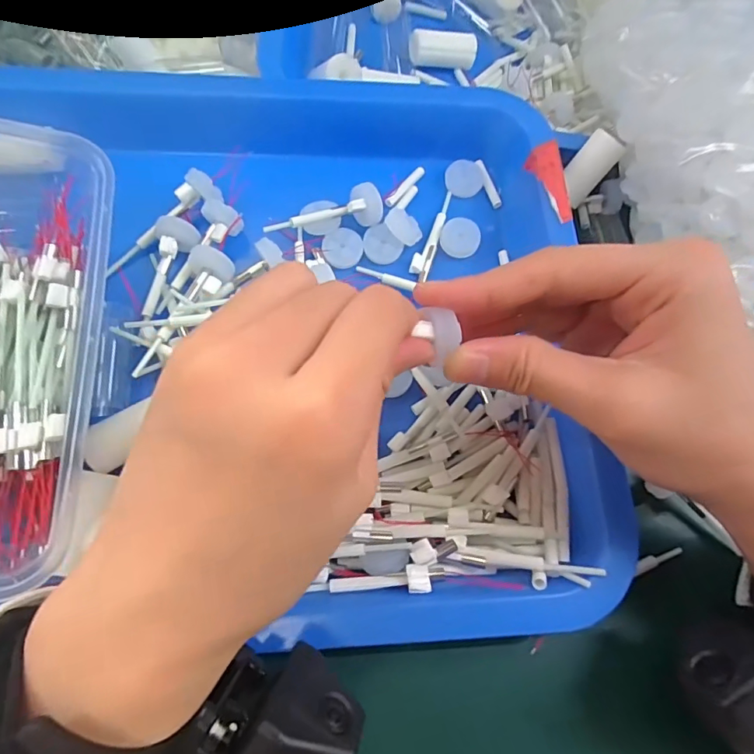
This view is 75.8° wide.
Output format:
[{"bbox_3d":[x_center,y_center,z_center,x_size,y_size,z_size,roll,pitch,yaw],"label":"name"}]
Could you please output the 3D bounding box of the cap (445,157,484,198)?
[{"bbox_3d":[0.049,-0.111,0.271,0.022,0.004,0.021,-21,87,-5],"label":"cap"}]

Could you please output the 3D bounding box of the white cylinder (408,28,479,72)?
[{"bbox_3d":[0.043,-0.211,0.311,0.044,0.014,0.020,2,63,-2],"label":"white cylinder"}]

